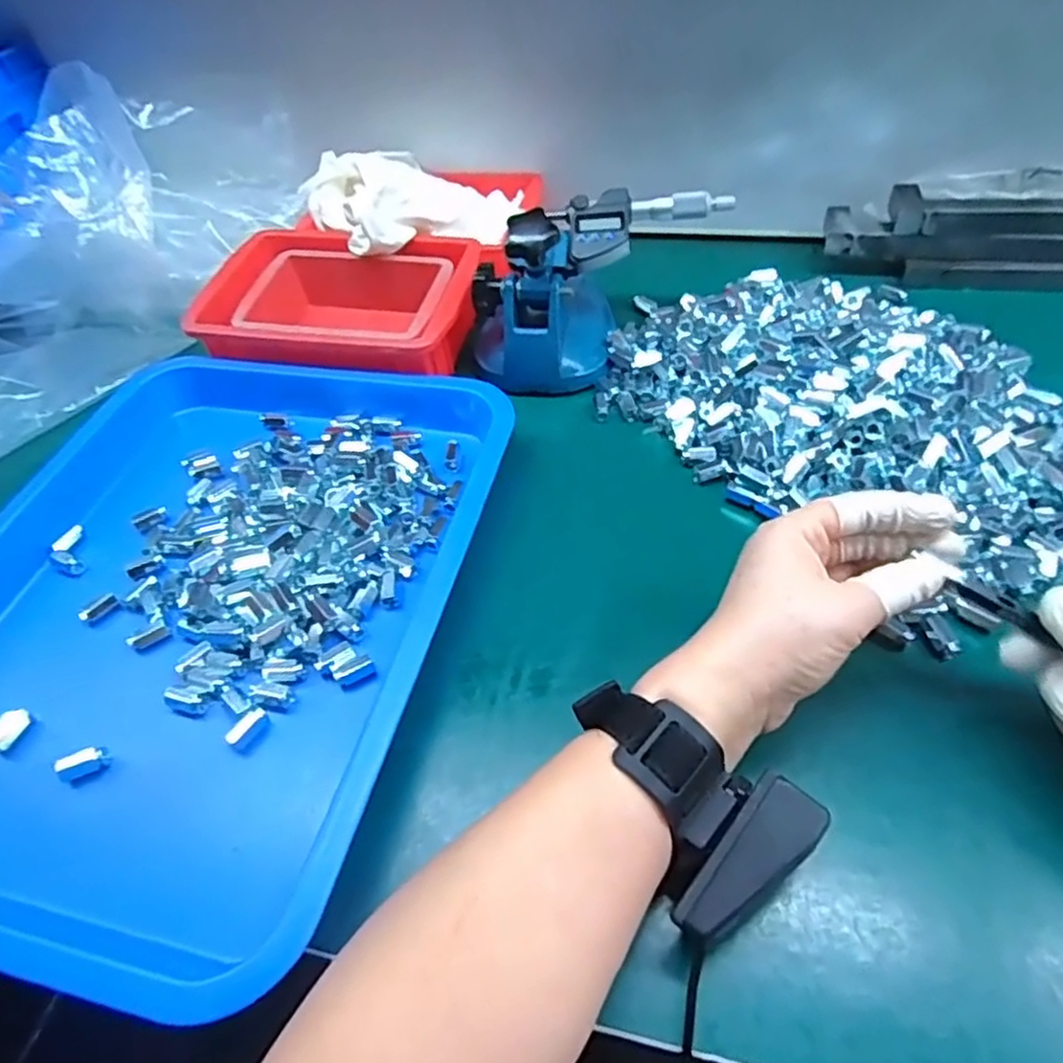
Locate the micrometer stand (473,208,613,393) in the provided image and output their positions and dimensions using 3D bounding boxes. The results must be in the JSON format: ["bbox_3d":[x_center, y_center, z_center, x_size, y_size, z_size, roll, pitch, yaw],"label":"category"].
[{"bbox_3d":[0.008,-0.182,0.523,0.104,0.113,0.111,-8,49,-1],"label":"micrometer stand"}]

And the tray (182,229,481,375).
[{"bbox_3d":[-0.149,-0.175,0.565,0.201,0.062,0.133,8,51,13],"label":"tray"}]

